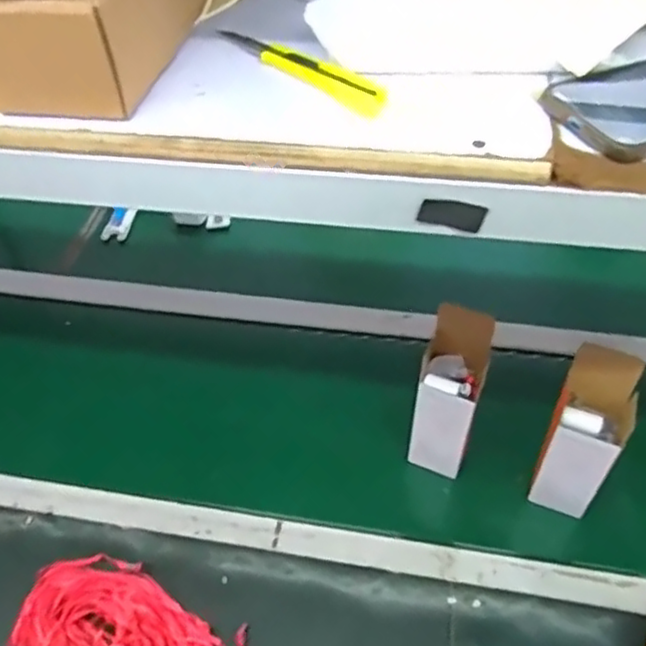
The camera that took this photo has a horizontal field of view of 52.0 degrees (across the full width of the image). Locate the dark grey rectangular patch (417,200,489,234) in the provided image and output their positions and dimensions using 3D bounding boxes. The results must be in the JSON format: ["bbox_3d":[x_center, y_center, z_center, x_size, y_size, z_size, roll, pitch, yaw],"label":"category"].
[{"bbox_3d":[0.076,-0.064,0.390,0.038,0.021,0.004,6,51,9],"label":"dark grey rectangular patch"}]

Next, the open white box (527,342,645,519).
[{"bbox_3d":[0.284,0.126,0.721,0.075,0.222,0.074,17,53,18],"label":"open white box"}]

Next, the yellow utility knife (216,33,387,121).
[{"bbox_3d":[-0.015,-0.167,0.429,0.022,0.009,0.149,-37,57,-24],"label":"yellow utility knife"}]

